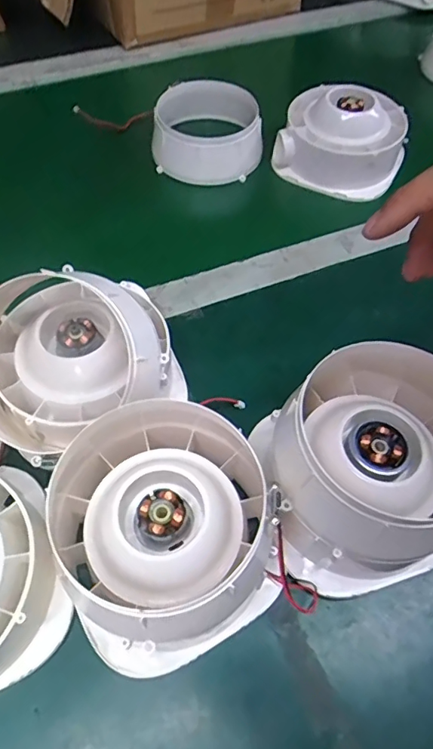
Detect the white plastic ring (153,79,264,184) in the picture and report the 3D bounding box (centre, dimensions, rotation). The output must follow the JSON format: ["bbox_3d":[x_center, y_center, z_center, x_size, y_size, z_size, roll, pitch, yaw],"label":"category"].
[{"bbox_3d":[-0.008,-0.286,0.582,0.121,0.048,0.136,4,58,2],"label":"white plastic ring"}]

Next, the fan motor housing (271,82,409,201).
[{"bbox_3d":[0.144,-0.264,0.560,0.139,0.061,0.126,18,59,11],"label":"fan motor housing"}]

